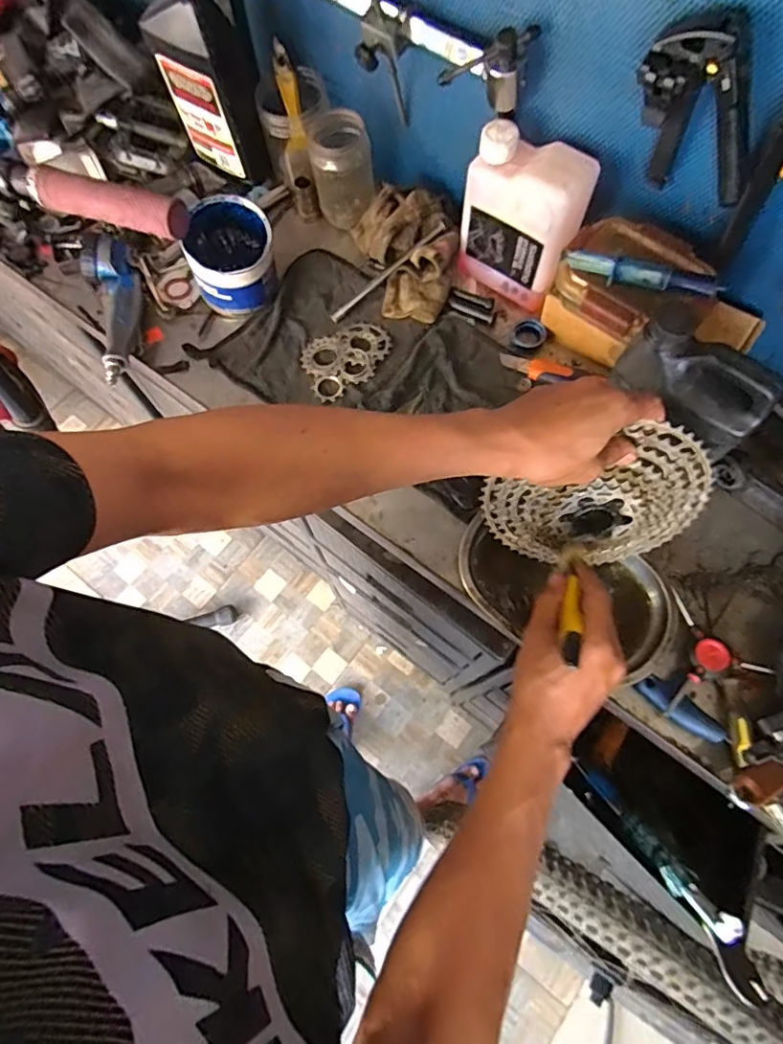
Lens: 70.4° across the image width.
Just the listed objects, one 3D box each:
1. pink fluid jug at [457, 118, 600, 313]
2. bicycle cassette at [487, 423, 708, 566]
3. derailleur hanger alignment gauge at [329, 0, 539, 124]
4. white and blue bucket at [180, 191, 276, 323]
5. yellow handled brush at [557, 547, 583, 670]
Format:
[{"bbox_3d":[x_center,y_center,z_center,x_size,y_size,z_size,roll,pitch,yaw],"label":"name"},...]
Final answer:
[{"bbox_3d":[0.148,-0.329,0.629,0.131,0.180,0.065,37,74,13],"label":"pink fluid jug"},{"bbox_3d":[0.192,-0.010,0.514,0.191,0.160,0.042,-33,39,26],"label":"bicycle cassette"},{"bbox_3d":[-0.034,-0.517,0.582,0.381,0.105,0.074,42,75,15],"label":"derailleur hanger alignment gauge"},{"bbox_3d":[-0.191,-0.314,0.674,0.098,0.101,0.091,0,69,1],"label":"white and blue bucket"},{"bbox_3d":[0.155,0.064,0.475,0.020,0.016,0.162,17,31,7],"label":"yellow handled brush"}]

